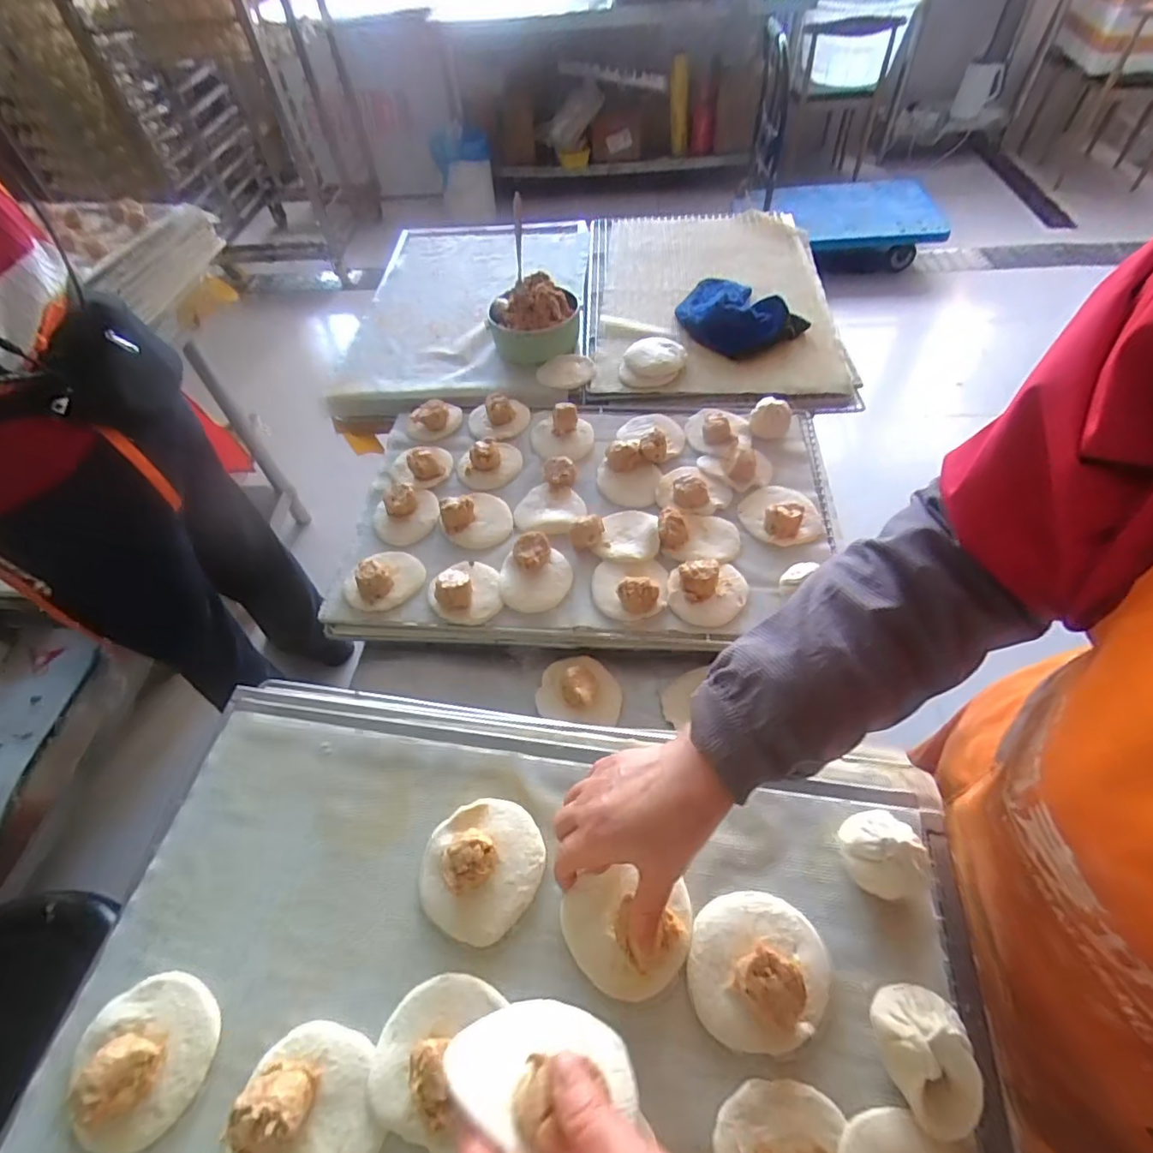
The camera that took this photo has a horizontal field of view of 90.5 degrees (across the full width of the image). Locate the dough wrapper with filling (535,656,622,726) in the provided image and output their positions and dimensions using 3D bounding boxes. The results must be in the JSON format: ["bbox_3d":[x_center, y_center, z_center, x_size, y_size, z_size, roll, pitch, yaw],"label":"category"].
[{"bbox_3d":[0.005,0.117,0.612,0.089,0.026,0.076,8,54,10],"label":"dough wrapper with filling"}]

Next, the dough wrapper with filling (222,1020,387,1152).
[{"bbox_3d":[-0.171,0.328,0.347,0.084,0.037,0.087,-2,53,3],"label":"dough wrapper with filling"}]

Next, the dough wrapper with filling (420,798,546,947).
[{"bbox_3d":[-0.073,0.213,0.425,0.088,0.040,0.093,-2,53,3],"label":"dough wrapper with filling"}]

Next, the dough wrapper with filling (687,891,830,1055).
[{"bbox_3d":[0.122,0.258,0.378,0.090,0.035,0.086,-4,53,2],"label":"dough wrapper with filling"}]

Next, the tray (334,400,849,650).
[{"bbox_3d":[0.013,-0.099,0.736,0.582,0.054,0.407,2,53,6],"label":"tray"}]

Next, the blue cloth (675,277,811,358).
[{"bbox_3d":[0.243,-0.434,0.934,0.161,0.047,0.215,-30,57,-17],"label":"blue cloth"}]

